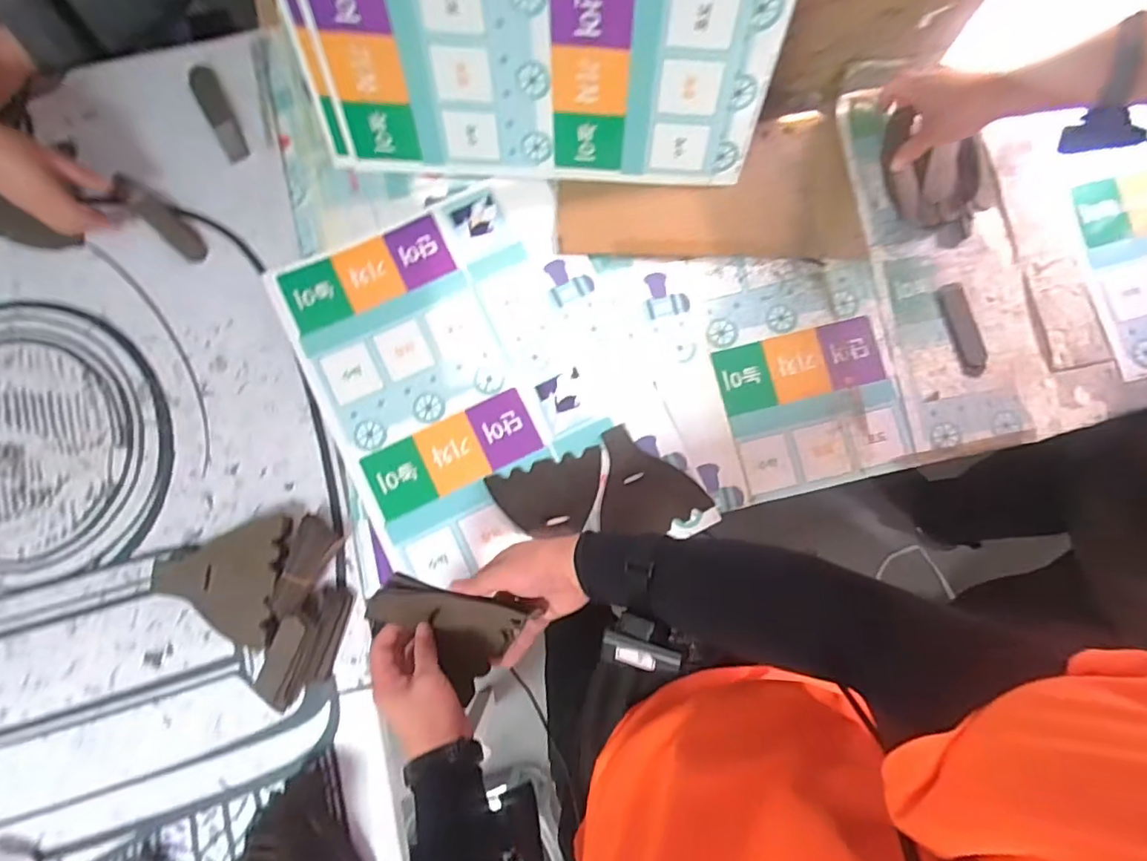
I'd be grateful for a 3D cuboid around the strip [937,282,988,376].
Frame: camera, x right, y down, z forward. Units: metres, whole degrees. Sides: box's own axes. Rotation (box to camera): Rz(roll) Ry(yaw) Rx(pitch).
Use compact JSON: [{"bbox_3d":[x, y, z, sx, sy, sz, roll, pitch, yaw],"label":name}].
[{"bbox_3d":[0.509,-0.134,0.716,0.040,0.004,0.122,-12,84,-3],"label":"strip"}]

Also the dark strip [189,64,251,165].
[{"bbox_3d":[-0.462,-0.412,0.717,0.033,0.008,0.139,-25,85,-5],"label":"dark strip"}]

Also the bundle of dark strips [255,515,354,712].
[{"bbox_3d":[-0.312,0.218,0.649,0.084,0.034,0.222,14,83,0],"label":"bundle of dark strips"}]

